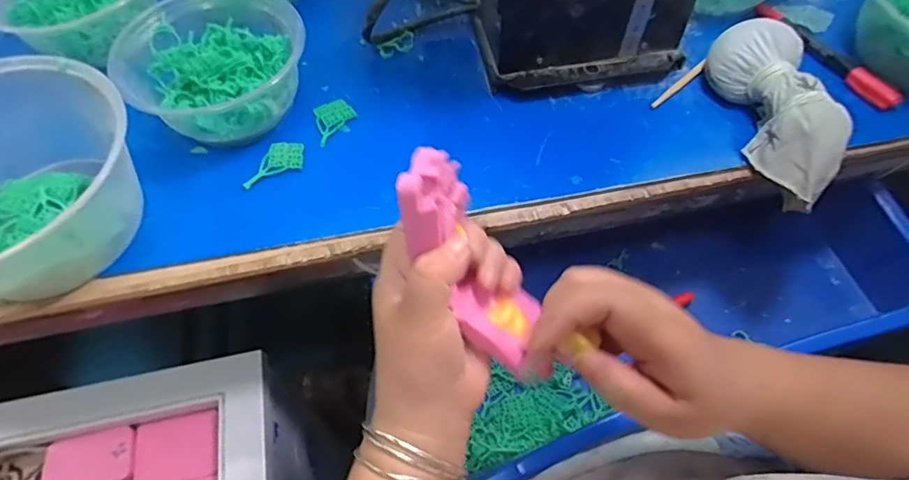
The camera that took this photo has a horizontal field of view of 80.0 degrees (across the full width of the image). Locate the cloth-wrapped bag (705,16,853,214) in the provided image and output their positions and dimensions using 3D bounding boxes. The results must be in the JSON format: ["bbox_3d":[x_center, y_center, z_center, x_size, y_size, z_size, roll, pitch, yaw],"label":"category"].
[{"bbox_3d":[0.239,-0.097,0.401,0.059,0.054,0.150,-12,72,-6],"label":"cloth-wrapped bag"}]

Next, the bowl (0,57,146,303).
[{"bbox_3d":[-0.292,-0.040,0.358,0.166,0.076,0.141,-27,63,-15],"label":"bowl"}]

